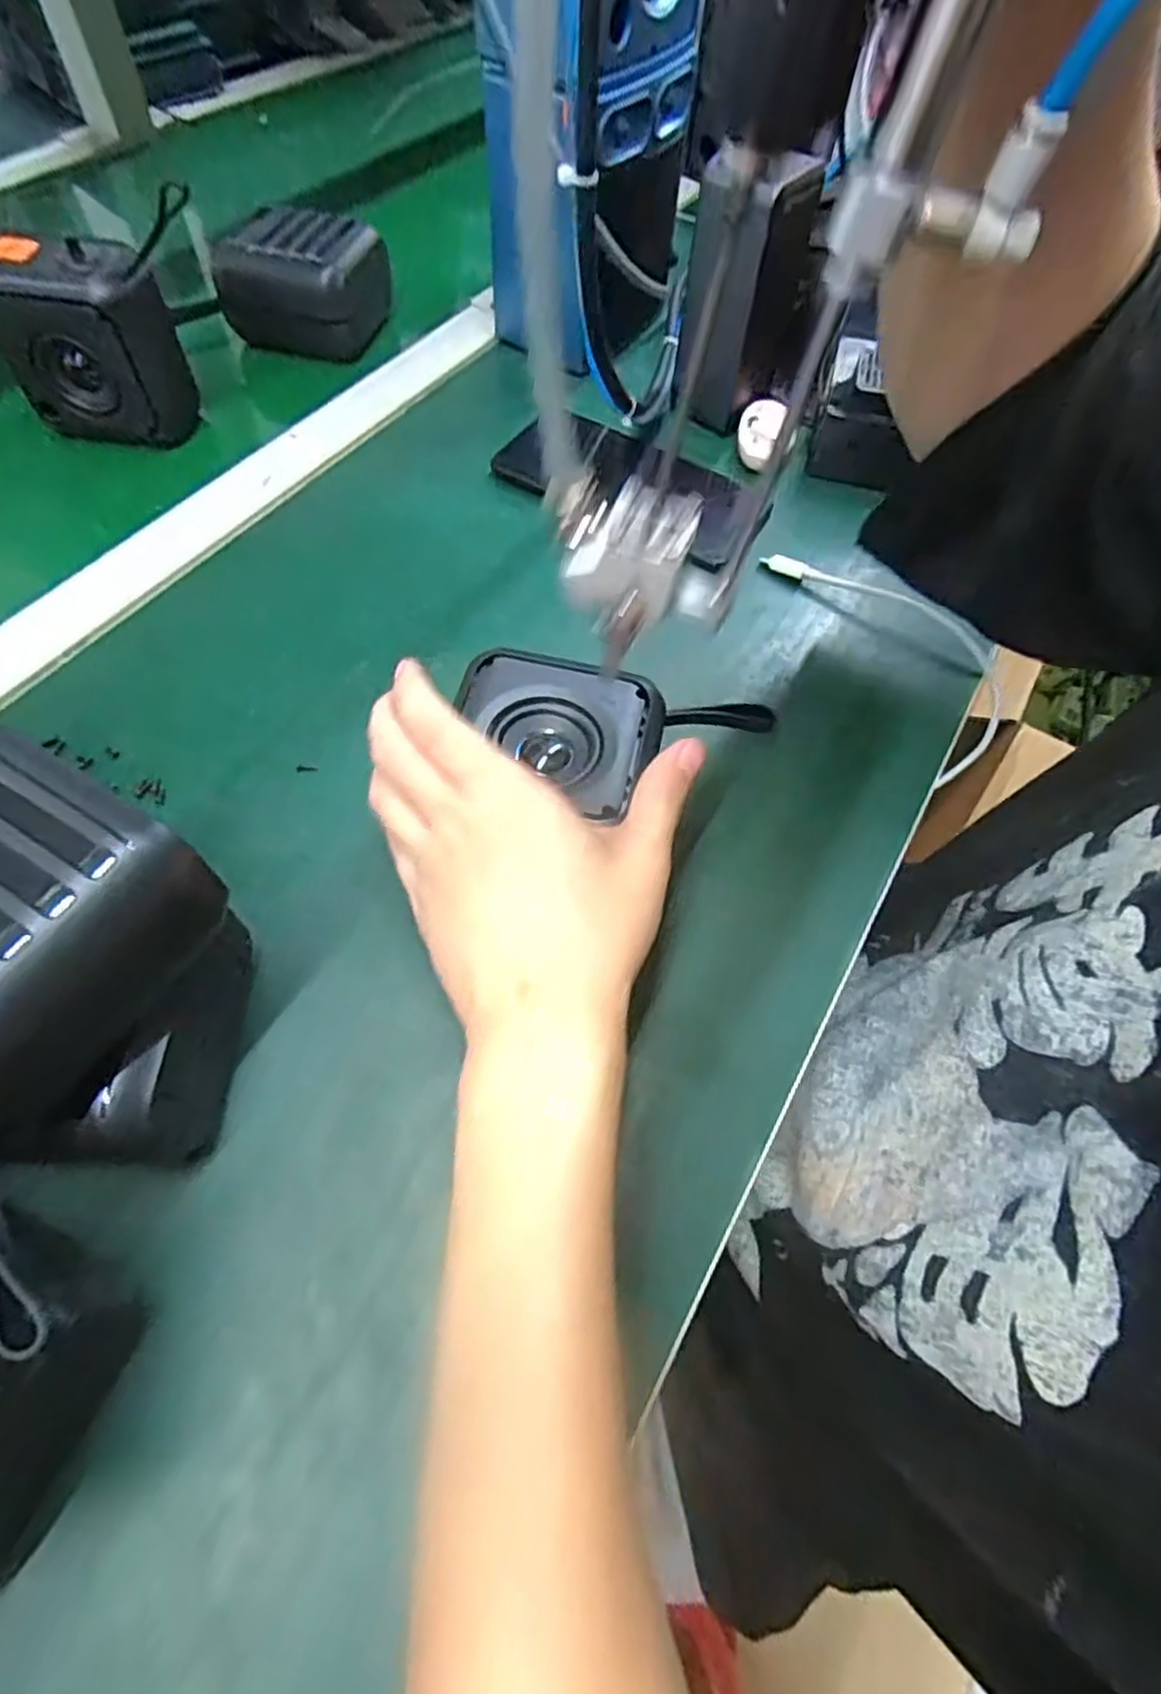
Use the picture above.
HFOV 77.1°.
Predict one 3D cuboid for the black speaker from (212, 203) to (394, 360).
[{"bbox_3d":[-0.183,-0.378,0.487,0.102,0.055,0.075,5,61,0],"label":"black speaker"}]

